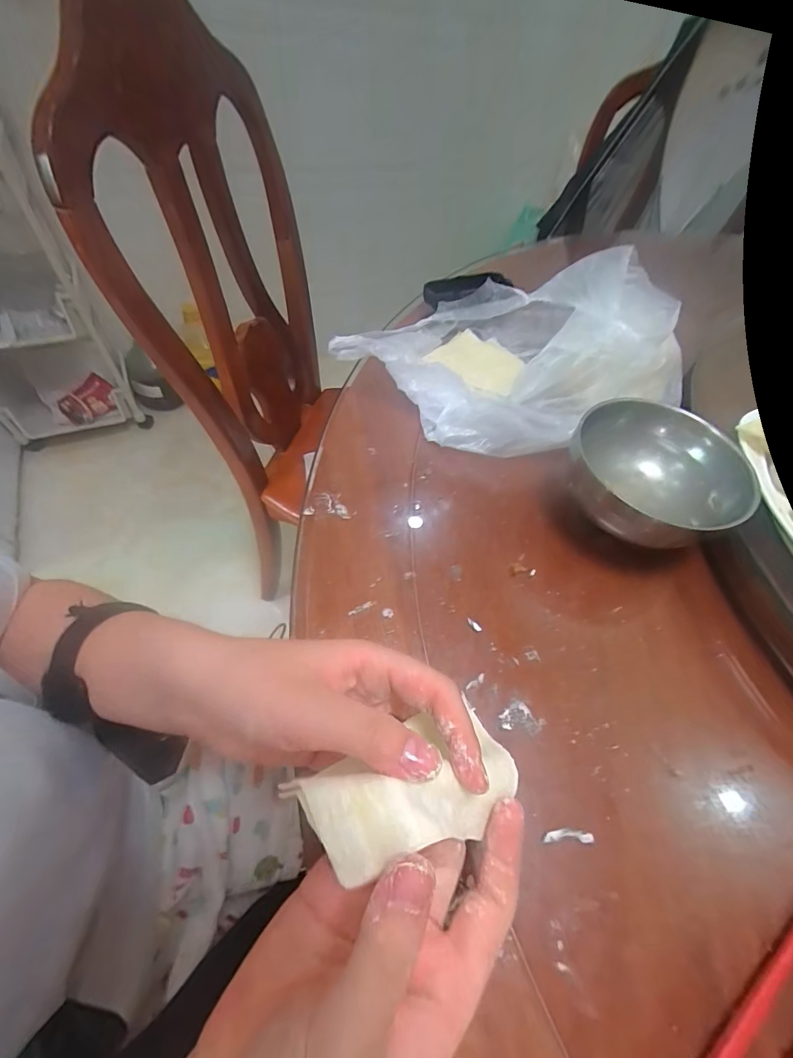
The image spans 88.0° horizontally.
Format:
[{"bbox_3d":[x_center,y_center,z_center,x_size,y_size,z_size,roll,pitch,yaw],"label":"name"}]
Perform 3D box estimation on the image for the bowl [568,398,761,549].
[{"bbox_3d":[0.186,-0.035,0.306,0.091,0.065,0.113,-31,64,-21],"label":"bowl"}]

